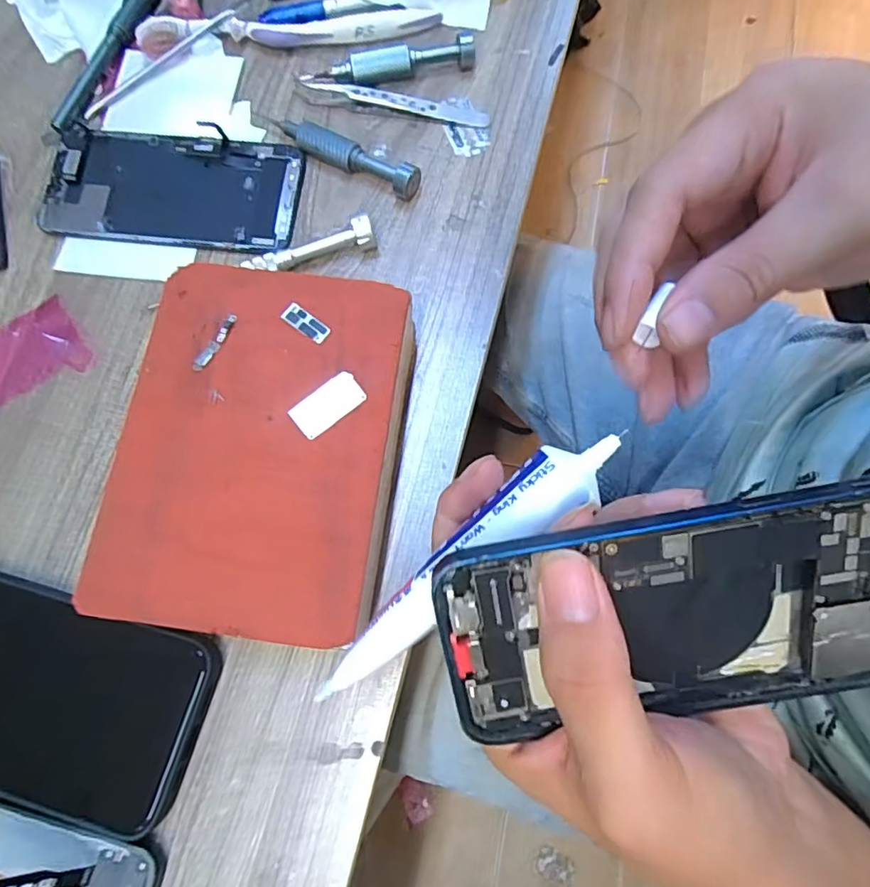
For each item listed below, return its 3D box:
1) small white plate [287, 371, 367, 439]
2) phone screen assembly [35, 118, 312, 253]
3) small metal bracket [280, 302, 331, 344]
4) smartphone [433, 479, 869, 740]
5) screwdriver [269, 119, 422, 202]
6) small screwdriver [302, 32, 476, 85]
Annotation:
[{"bbox_3d":[-0.046,-0.017,0.239,0.031,0.004,0.016,-36,78,-9],"label":"small white plate"},{"bbox_3d":[-0.149,-0.145,0.313,0.143,0.006,0.070,3,75,1],"label":"phone screen assembly"},{"bbox_3d":[-0.059,-0.055,0.251,0.023,0.004,0.010,36,78,9],"label":"small metal bracket"},{"bbox_3d":[0.076,0.051,0.166,0.145,0.007,0.071,-12,114,3],"label":"smartphone"},{"bbox_3d":[-0.051,-0.162,0.312,0.091,0.016,0.014,27,77,7],"label":"screwdriver"},{"bbox_3d":[-0.027,-0.223,0.326,0.099,0.016,0.011,-11,75,-3],"label":"small screwdriver"}]

